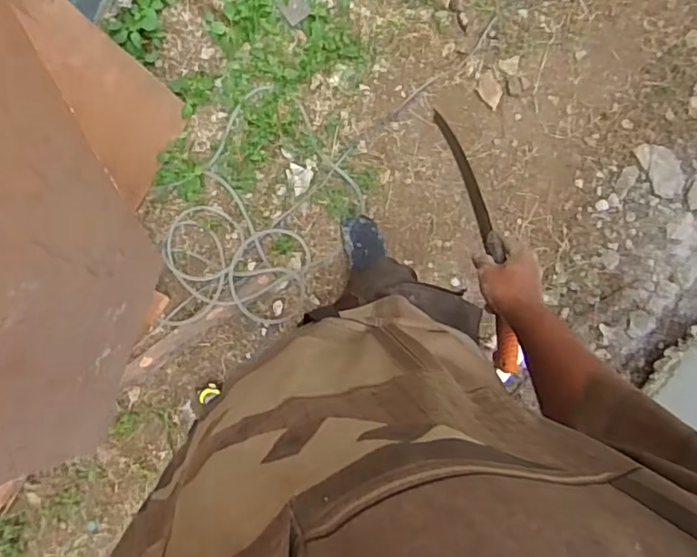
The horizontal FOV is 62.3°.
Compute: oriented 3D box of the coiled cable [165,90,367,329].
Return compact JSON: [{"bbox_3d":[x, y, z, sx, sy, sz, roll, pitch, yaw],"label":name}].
[{"bbox_3d":[-0.217,-0.110,1.363,0.371,0.052,0.587,30,92,-5],"label":"coiled cable"}]

